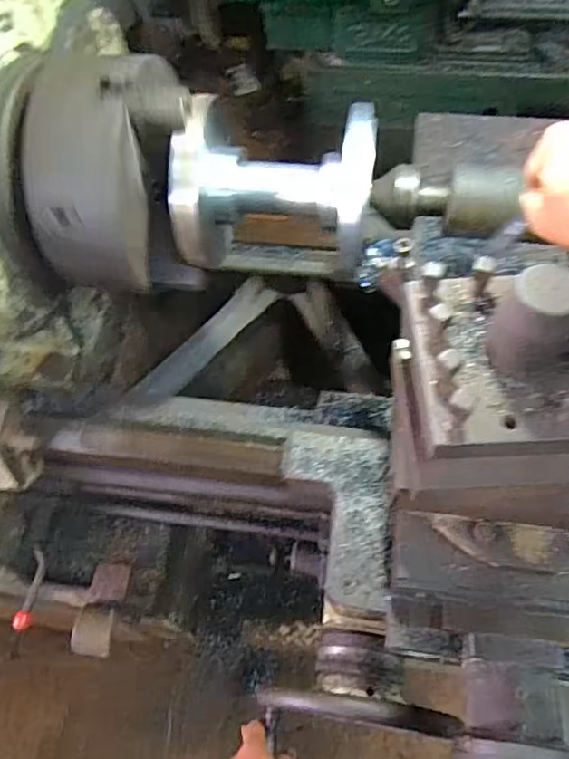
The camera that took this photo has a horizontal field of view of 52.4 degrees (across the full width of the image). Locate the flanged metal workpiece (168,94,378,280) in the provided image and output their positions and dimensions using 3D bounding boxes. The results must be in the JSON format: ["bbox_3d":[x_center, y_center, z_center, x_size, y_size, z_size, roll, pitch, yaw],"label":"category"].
[{"bbox_3d":[-0.005,-0.183,0.553,0.176,0.127,0.141,6,60,7],"label":"flanged metal workpiece"}]

